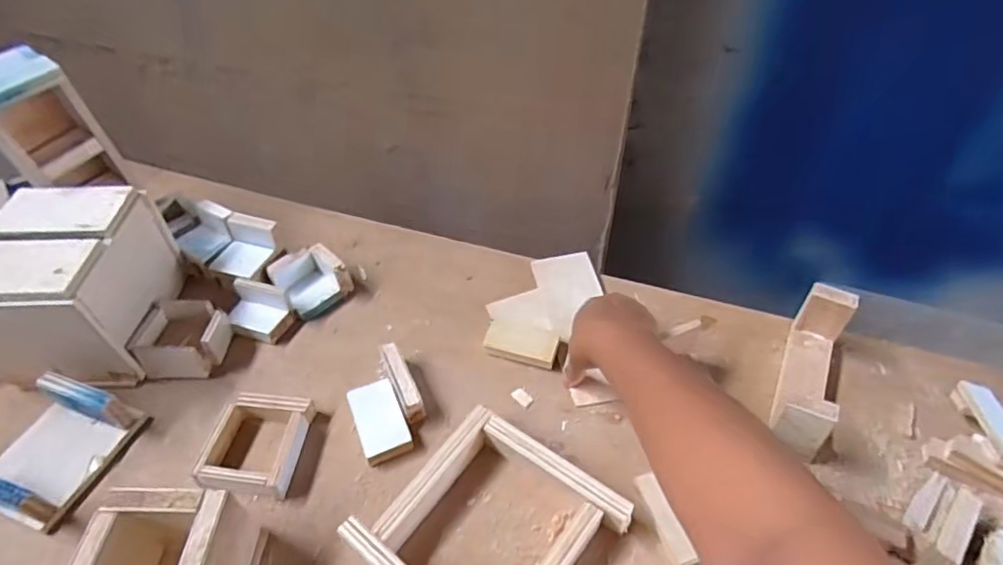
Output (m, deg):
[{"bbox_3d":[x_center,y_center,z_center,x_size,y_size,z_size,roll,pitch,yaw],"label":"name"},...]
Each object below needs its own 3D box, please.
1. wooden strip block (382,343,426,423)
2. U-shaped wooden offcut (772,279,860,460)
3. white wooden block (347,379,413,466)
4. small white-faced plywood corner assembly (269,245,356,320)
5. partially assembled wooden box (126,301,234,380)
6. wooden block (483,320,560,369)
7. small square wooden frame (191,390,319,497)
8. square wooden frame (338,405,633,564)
[{"bbox_3d":[-0.100,0.100,0.570,0.019,0.032,0.081,-20,50,-15],"label":"wooden strip block"},{"bbox_3d":[0.295,0.084,0.541,0.045,0.075,0.155,20,51,20],"label":"U-shaped wooden offcut"},{"bbox_3d":[-0.116,0.132,0.547,0.043,0.019,0.080,-20,49,-15],"label":"white wooden block"},{"bbox_3d":[-0.221,-0.003,0.663,0.070,0.045,0.067,-34,54,-25],"label":"small white-faced plywood corner assembly"},{"bbox_3d":[-0.335,0.061,0.607,0.079,0.043,0.086,-1,47,2],"label":"partially assembled wooden box"},{"bbox_3d":[0.021,0.065,0.604,0.077,0.015,0.040,13,49,15],"label":"wooden block"},{"bbox_3d":[-0.228,0.149,0.535,0.081,0.027,0.092,2,47,5],"label":"small square wooden frame"},{"bbox_3d":[-0.010,0.201,0.468,0.154,0.038,0.170,34,57,29],"label":"square wooden frame"}]

